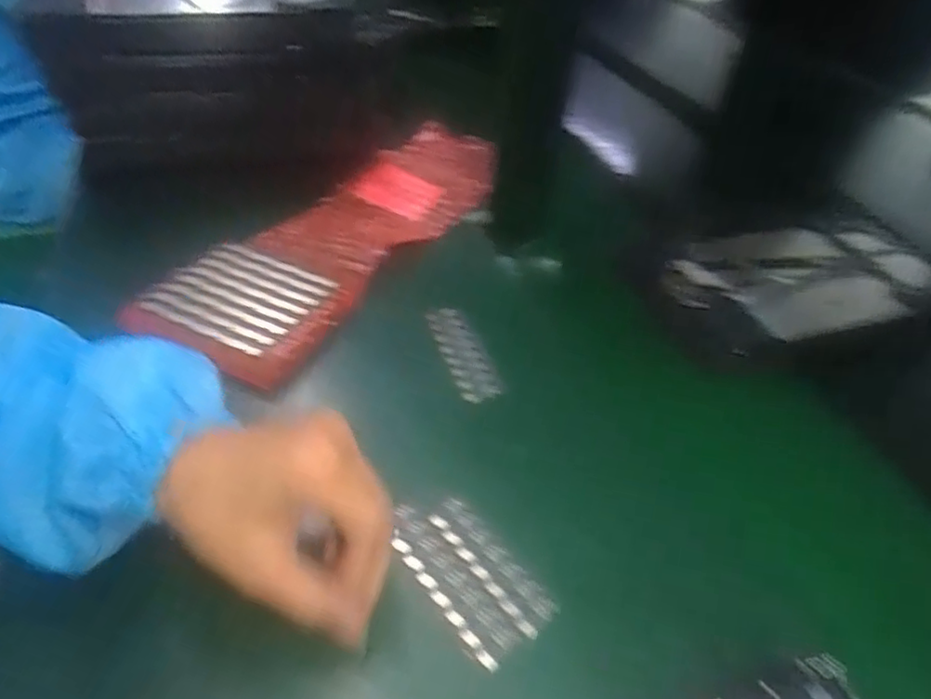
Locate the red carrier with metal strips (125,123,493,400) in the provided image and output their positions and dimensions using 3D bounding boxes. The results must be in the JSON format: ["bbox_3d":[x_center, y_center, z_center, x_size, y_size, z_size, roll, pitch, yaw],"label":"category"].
[{"bbox_3d":[-0.089,-0.117,0.563,0.132,0.018,0.407,22,45,18],"label":"red carrier with metal strips"}]

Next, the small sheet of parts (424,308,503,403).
[{"bbox_3d":[-0.003,0.001,0.458,0.028,0.007,0.097,-17,44,-12],"label":"small sheet of parts"}]

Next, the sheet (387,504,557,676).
[{"bbox_3d":[0.000,0.112,0.327,0.048,0.004,0.091,-25,50,-29],"label":"sheet"}]

